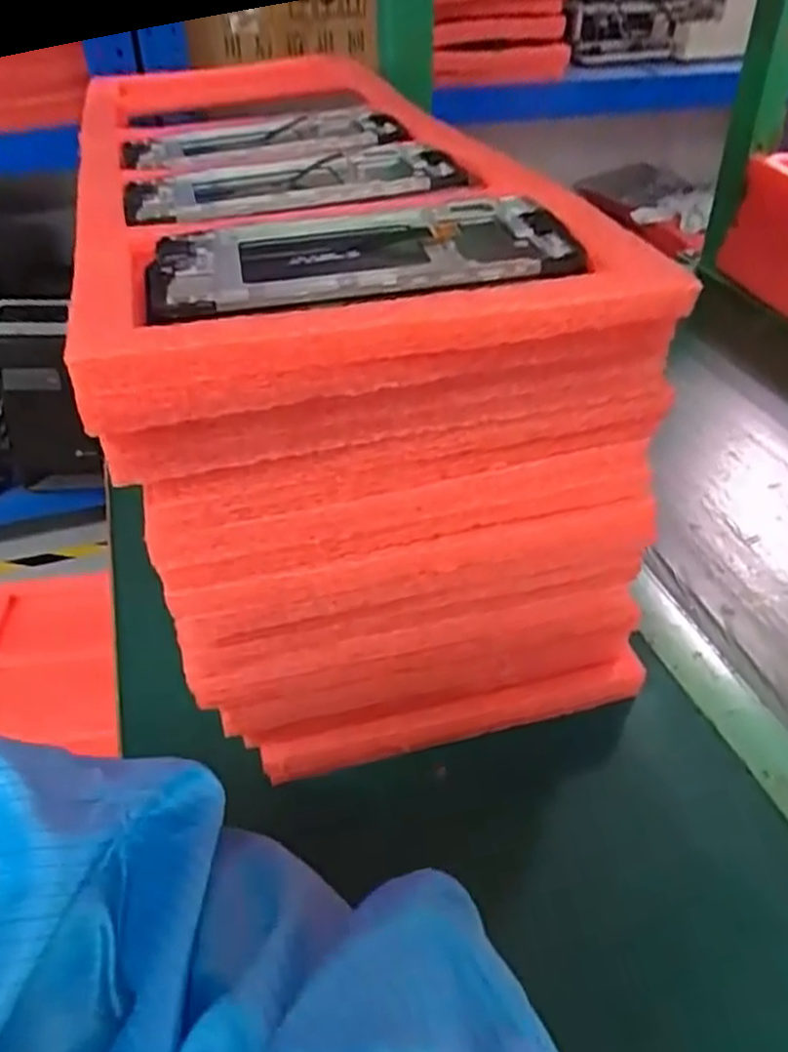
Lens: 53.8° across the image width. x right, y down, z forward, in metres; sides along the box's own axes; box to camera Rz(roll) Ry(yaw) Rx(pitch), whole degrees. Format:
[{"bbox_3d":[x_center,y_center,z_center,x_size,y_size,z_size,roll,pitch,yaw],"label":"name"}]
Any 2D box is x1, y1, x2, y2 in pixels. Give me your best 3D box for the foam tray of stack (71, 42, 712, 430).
[{"bbox_3d":[-0.065,-0.201,0.423,0.199,0.027,0.461,-11,40,-13],"label":"foam tray of stack"}]

